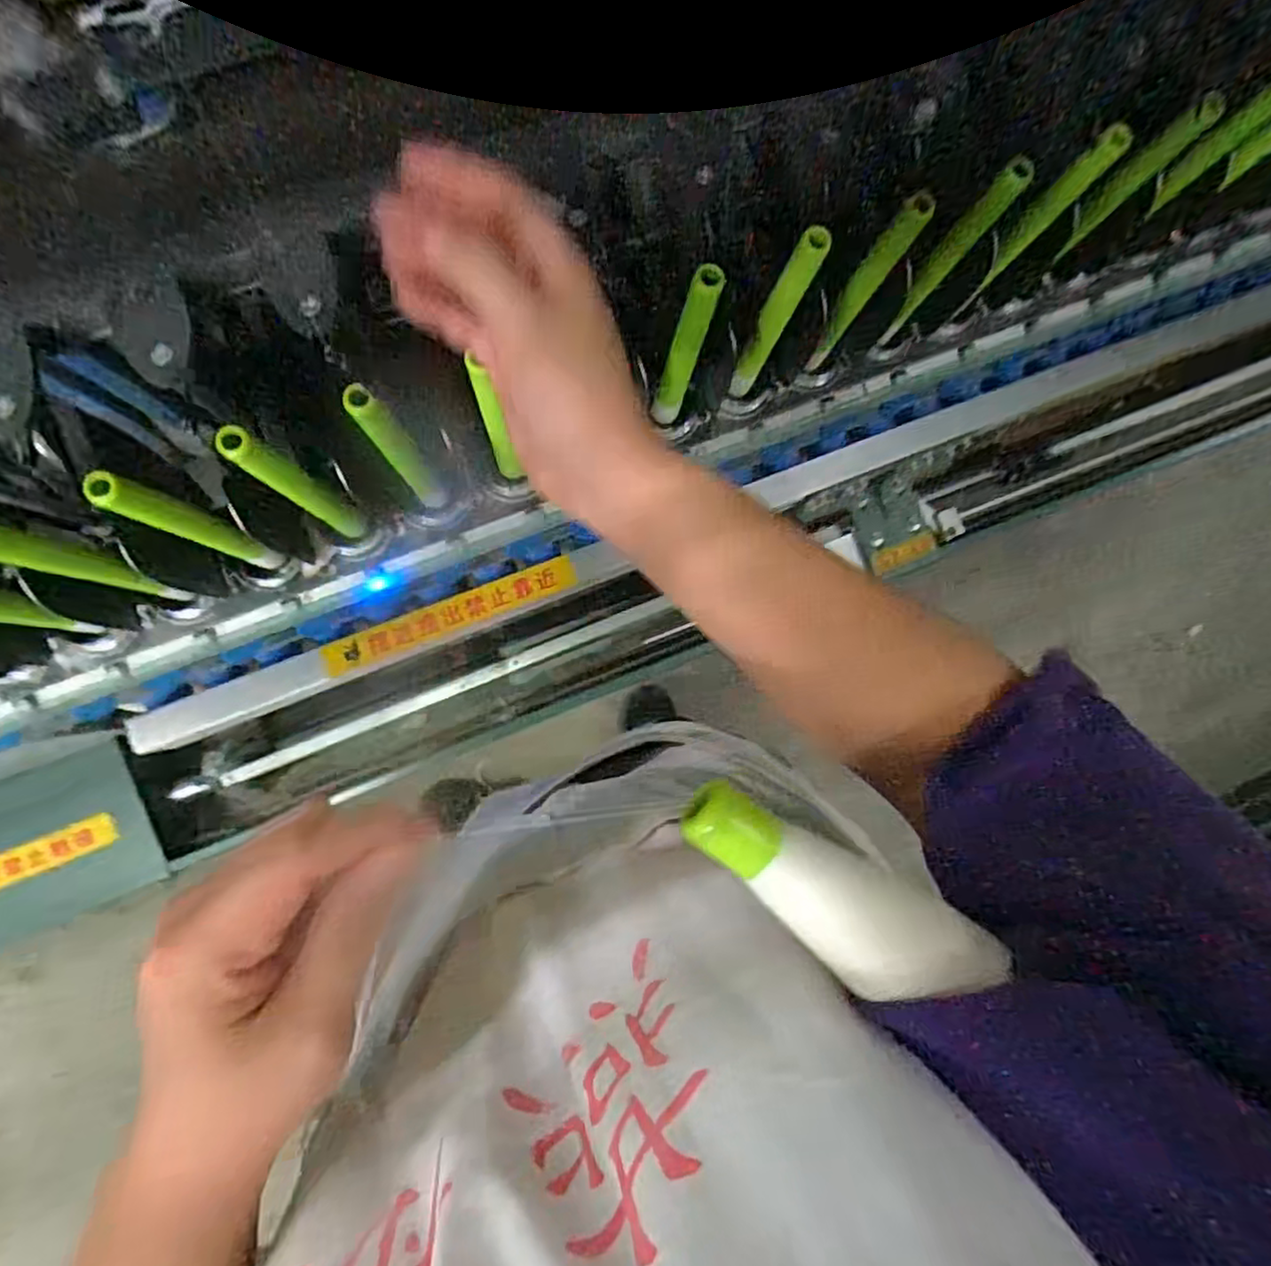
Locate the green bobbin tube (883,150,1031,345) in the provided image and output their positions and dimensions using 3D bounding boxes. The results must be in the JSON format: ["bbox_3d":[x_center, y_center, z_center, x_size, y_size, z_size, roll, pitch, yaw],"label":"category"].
[{"bbox_3d":[0.226,-0.271,0.497,0.022,0.181,0.027,44,84,-1],"label":"green bobbin tube"}]

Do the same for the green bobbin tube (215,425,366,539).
[{"bbox_3d":[-0.222,-0.094,0.448,0.018,0.191,0.019,34,84,-2],"label":"green bobbin tube"}]

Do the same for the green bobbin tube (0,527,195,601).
[{"bbox_3d":[-0.345,-0.042,0.423,0.024,0.168,0.020,14,85,-4],"label":"green bobbin tube"}]

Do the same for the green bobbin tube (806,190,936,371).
[{"bbox_3d":[0.164,-0.249,0.489,0.022,0.182,0.022,42,84,-2],"label":"green bobbin tube"}]

